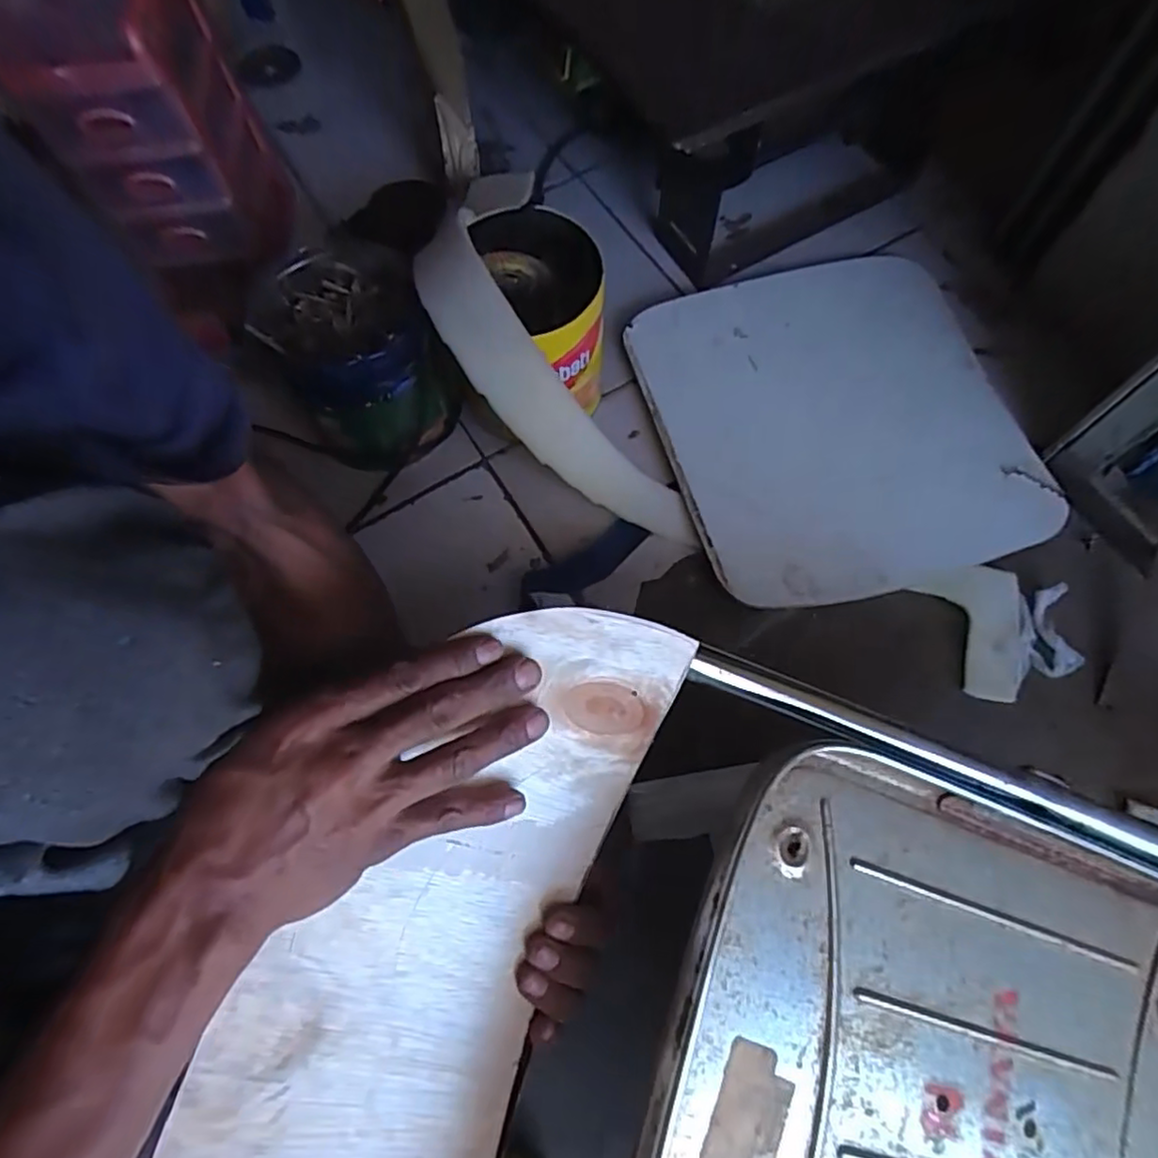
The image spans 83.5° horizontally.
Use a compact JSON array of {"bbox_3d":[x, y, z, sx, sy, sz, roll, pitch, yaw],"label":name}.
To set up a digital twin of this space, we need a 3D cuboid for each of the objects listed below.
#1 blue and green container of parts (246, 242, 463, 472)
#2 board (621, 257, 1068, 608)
[{"bbox_3d":[-0.204,-0.209,0.625,0.138,0.149,0.159,-28,71,-9],"label":"blue and green container of parts"},{"bbox_3d":[0.265,-0.169,0.674,0.364,0.031,0.372,-15,70,-5],"label":"board"}]

